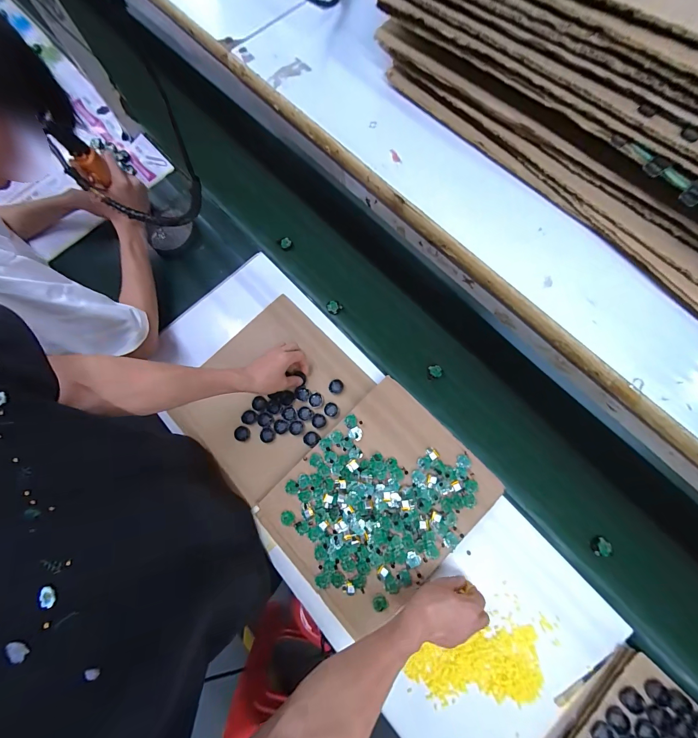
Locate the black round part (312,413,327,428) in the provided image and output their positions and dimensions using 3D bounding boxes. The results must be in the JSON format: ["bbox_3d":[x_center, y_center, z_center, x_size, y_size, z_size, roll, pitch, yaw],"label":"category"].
[{"bbox_3d":[-0.061,0.104,0.634,0.028,0.004,0.029,-1,75,2],"label":"black round part"}]

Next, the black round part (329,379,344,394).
[{"bbox_3d":[-0.026,0.036,0.647,0.030,0.005,0.029,-1,75,2],"label":"black round part"}]

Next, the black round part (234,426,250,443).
[{"bbox_3d":[-0.214,0.130,0.633,0.029,0.010,0.030,-1,75,2],"label":"black round part"}]

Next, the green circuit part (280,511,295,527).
[{"bbox_3d":[-0.111,0.271,0.573,0.026,0.009,0.026,-1,75,2],"label":"green circuit part"}]

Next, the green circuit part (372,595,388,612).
[{"bbox_3d":[0.052,0.394,0.529,0.025,0.005,0.022,-28,75,-7],"label":"green circuit part"}]

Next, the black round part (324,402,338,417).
[{"bbox_3d":[-0.037,0.083,0.641,0.028,0.004,0.028,-1,75,2],"label":"black round part"}]

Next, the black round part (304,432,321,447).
[{"bbox_3d":[-0.074,0.138,0.626,0.029,0.004,0.029,-1,75,2],"label":"black round part"}]

